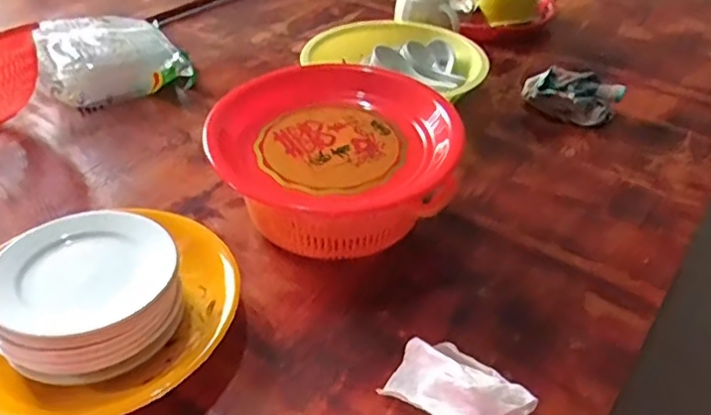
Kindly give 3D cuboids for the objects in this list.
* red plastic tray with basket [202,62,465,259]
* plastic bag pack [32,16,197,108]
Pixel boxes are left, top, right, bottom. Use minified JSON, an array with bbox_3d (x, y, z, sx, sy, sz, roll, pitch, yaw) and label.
[{"bbox_3d":[-0.021,-0.050,0.666,0.253,0.105,0.227,-2,39,-4],"label":"red plastic tray with basket"},{"bbox_3d":[-0.353,-0.217,0.899,0.196,0.068,0.174,-25,46,-29],"label":"plastic bag pack"}]

